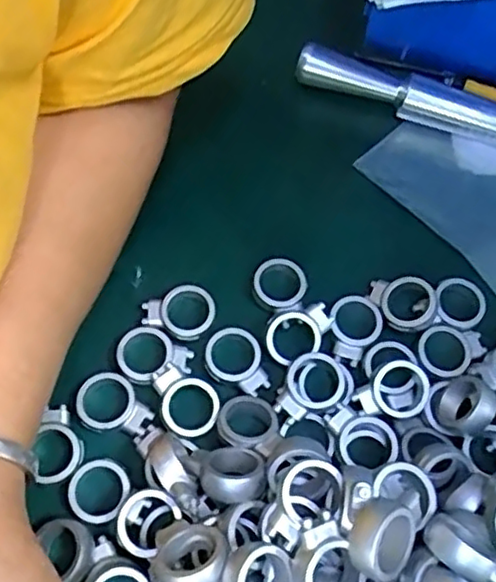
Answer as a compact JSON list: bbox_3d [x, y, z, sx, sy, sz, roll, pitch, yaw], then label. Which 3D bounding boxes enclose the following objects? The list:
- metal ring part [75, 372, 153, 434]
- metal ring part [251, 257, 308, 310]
[{"bbox_3d":[-0.059,0.052,0.290,0.034,0.008,0.025,29,68,9],"label":"metal ring part"},{"bbox_3d":[0.015,-0.003,0.318,0.025,0.008,0.025,1,66,-3],"label":"metal ring part"}]

